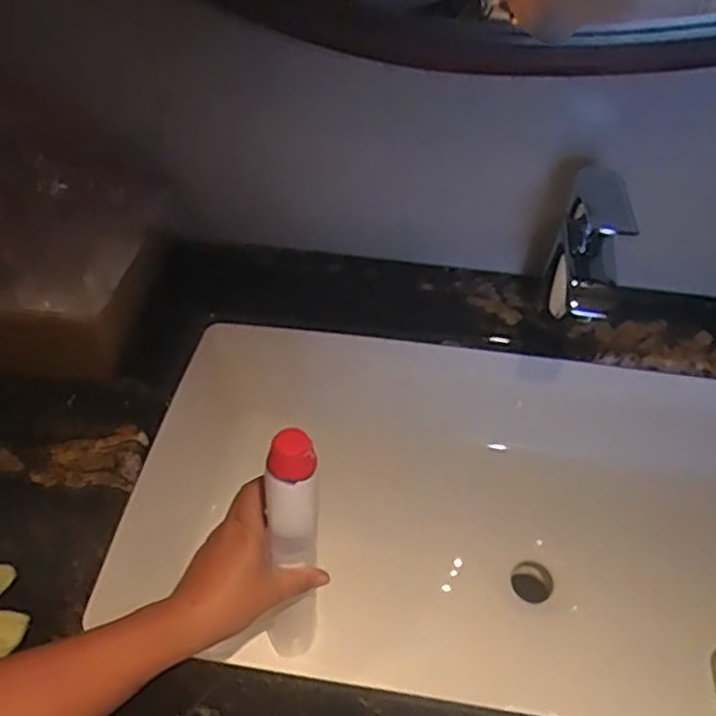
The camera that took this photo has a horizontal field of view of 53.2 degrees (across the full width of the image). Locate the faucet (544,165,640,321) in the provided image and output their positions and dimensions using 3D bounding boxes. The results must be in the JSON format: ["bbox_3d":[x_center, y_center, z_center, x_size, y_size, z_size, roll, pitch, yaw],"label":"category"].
[{"bbox_3d":[0.214,-0.066,0.680,0.044,0.173,0.125,7,47,4],"label":"faucet"}]

